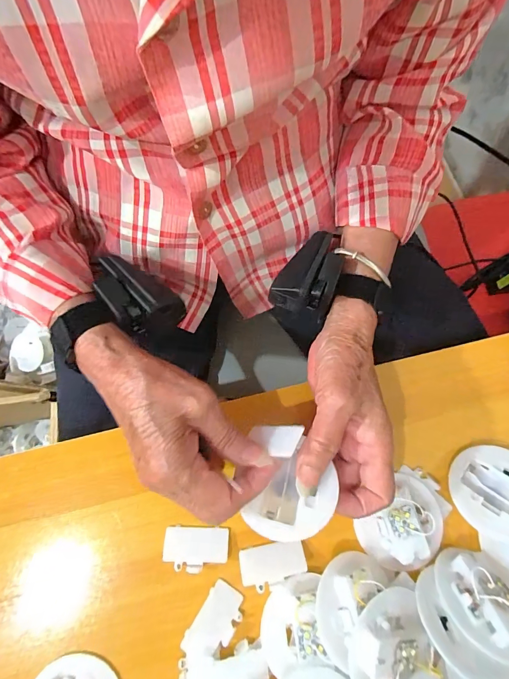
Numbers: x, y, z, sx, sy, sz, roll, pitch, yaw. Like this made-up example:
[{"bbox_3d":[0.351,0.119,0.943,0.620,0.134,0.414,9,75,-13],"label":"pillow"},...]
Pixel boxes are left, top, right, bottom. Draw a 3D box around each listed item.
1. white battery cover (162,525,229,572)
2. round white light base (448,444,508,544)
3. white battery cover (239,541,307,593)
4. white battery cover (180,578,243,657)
[{"bbox_3d":[-0.044,0.157,0.263,0.048,0.007,0.029,1,75,1],"label":"white battery cover"},{"bbox_3d":[0.185,0.116,0.267,0.065,0.018,0.065,-5,59,8],"label":"round white light base"},{"bbox_3d":[0.013,0.166,0.257,0.048,0.004,0.027,-13,44,-1],"label":"white battery cover"},{"bbox_3d":[-0.028,0.203,0.250,0.027,0.007,0.046,32,77,9],"label":"white battery cover"}]

